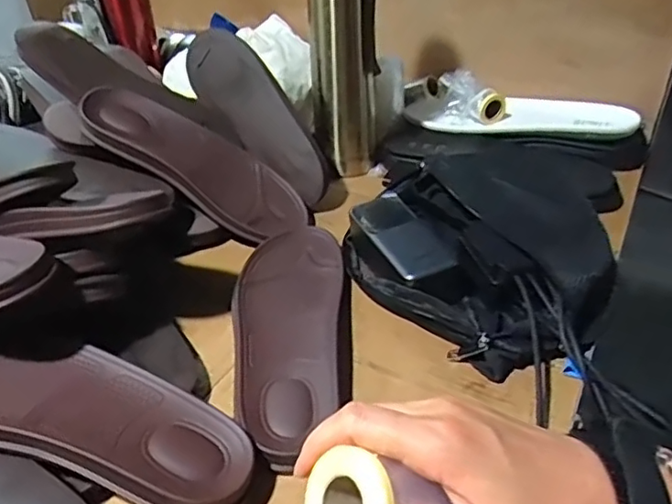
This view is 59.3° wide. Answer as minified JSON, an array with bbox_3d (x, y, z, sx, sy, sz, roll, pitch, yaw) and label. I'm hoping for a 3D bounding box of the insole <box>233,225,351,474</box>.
[{"bbox_3d":[-0.040,0.060,0.497,0.094,0.019,0.257,-2,36,0],"label":"insole"}]

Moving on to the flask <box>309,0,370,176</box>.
[{"bbox_3d":[0.010,-0.242,0.672,0.072,0.310,0.061,-12,37,-14],"label":"flask"}]

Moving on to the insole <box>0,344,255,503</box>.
[{"bbox_3d":[-0.179,0.102,0.392,0.257,0.019,0.087,16,33,7],"label":"insole"}]

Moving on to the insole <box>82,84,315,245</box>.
[{"bbox_3d":[-0.148,-0.094,0.634,0.251,0.035,0.095,31,38,-6],"label":"insole"}]

